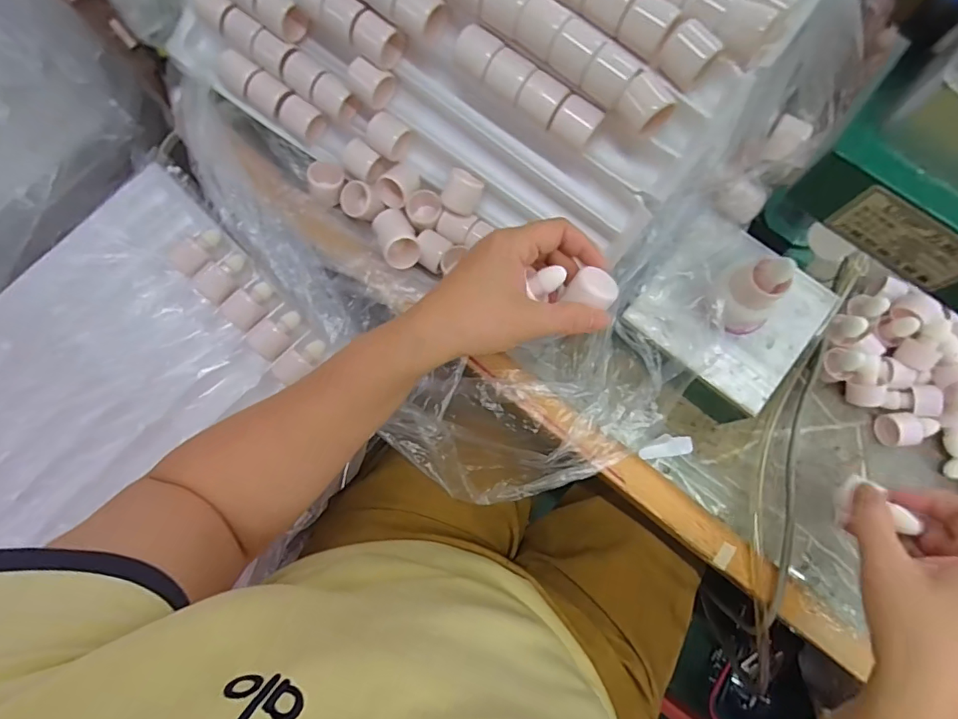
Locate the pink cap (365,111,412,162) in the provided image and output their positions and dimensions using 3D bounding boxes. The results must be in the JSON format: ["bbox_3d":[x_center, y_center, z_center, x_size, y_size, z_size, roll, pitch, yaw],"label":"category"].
[{"bbox_3d":[-0.075,-0.184,0.403,0.030,0.025,0.027,37,82,8],"label":"pink cap"}]

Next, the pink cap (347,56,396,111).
[{"bbox_3d":[-0.083,-0.217,0.381,0.030,0.031,0.027,-43,81,-7],"label":"pink cap"}]

